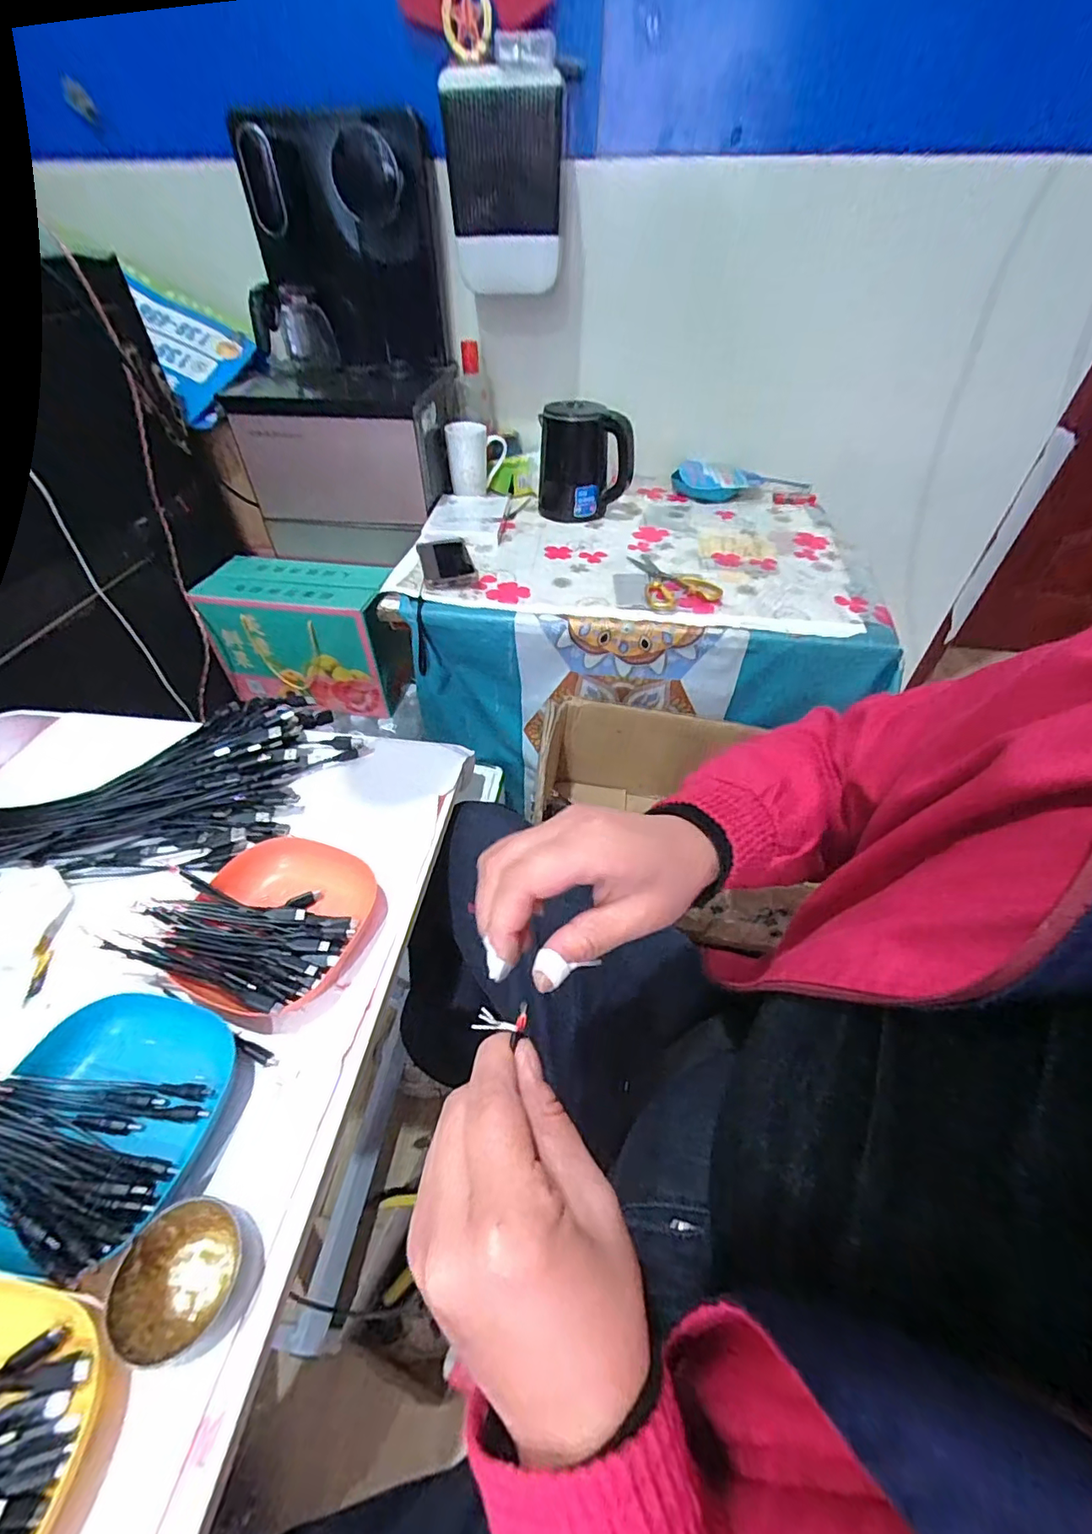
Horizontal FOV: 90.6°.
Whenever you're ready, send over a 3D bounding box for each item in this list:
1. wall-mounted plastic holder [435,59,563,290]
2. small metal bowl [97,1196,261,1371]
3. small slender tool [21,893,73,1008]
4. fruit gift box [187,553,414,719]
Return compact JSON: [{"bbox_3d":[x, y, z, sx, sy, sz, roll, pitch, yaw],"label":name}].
[{"bbox_3d":[-0.064,-0.889,0.832,0.167,0.232,0.100,-5,48,-4],"label":"wall-mounted plastic holder"},{"bbox_3d":[-0.189,0.270,0.285,0.063,0.024,0.061,0,48,0],"label":"small metal bowl"},{"bbox_3d":[-0.400,0.144,0.431,0.016,0.004,0.085,-9,48,-8],"label":"small slender tool"},{"bbox_3d":[-0.450,-0.258,1.057,0.324,0.229,0.171,7,46,6],"label":"fruit gift box"}]

